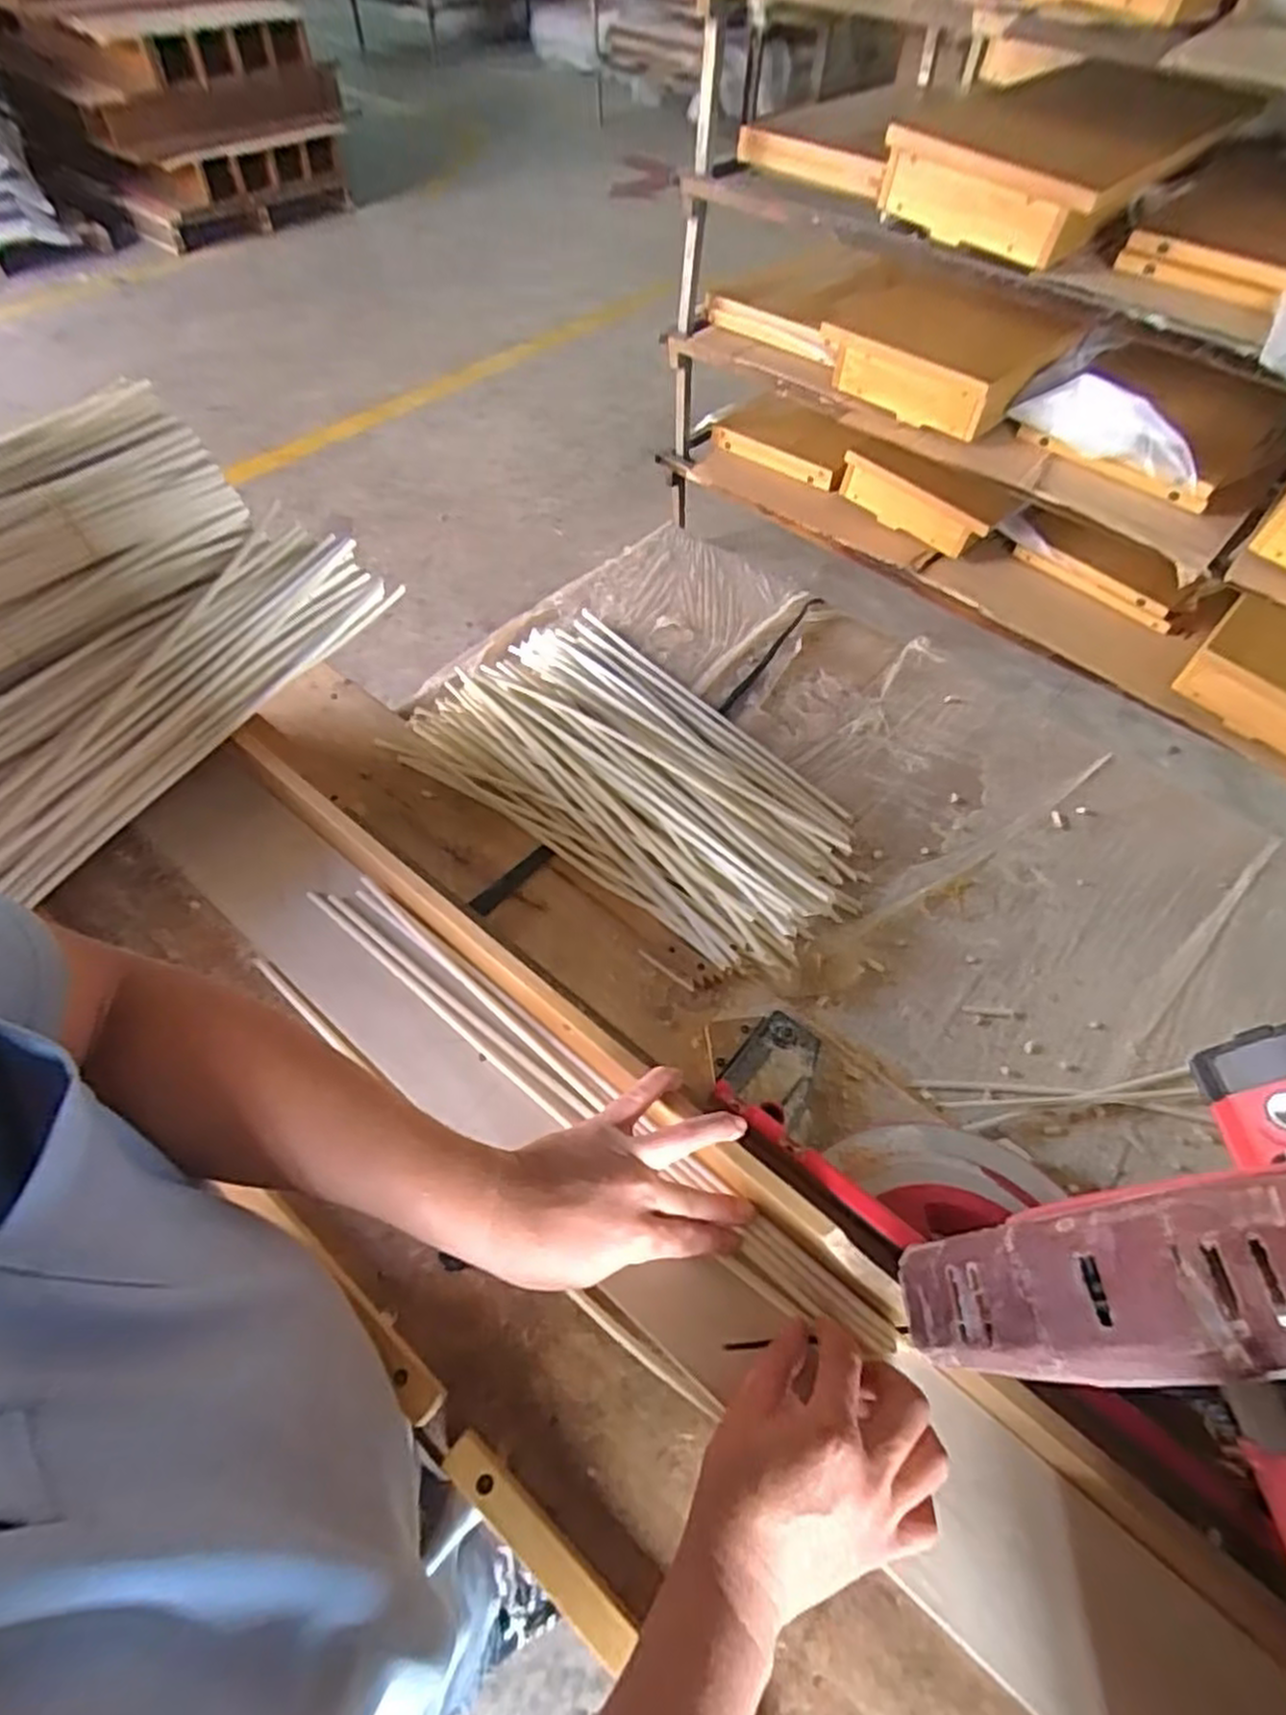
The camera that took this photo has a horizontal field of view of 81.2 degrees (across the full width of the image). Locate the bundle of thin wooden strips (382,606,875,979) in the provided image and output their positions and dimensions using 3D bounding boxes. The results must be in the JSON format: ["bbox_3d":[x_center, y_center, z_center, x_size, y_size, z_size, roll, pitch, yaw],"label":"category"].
[{"bbox_3d":[0.010,-0.102,0.837,0.497,0.053,0.328,31,60,17],"label":"bundle of thin wooden strips"}]

